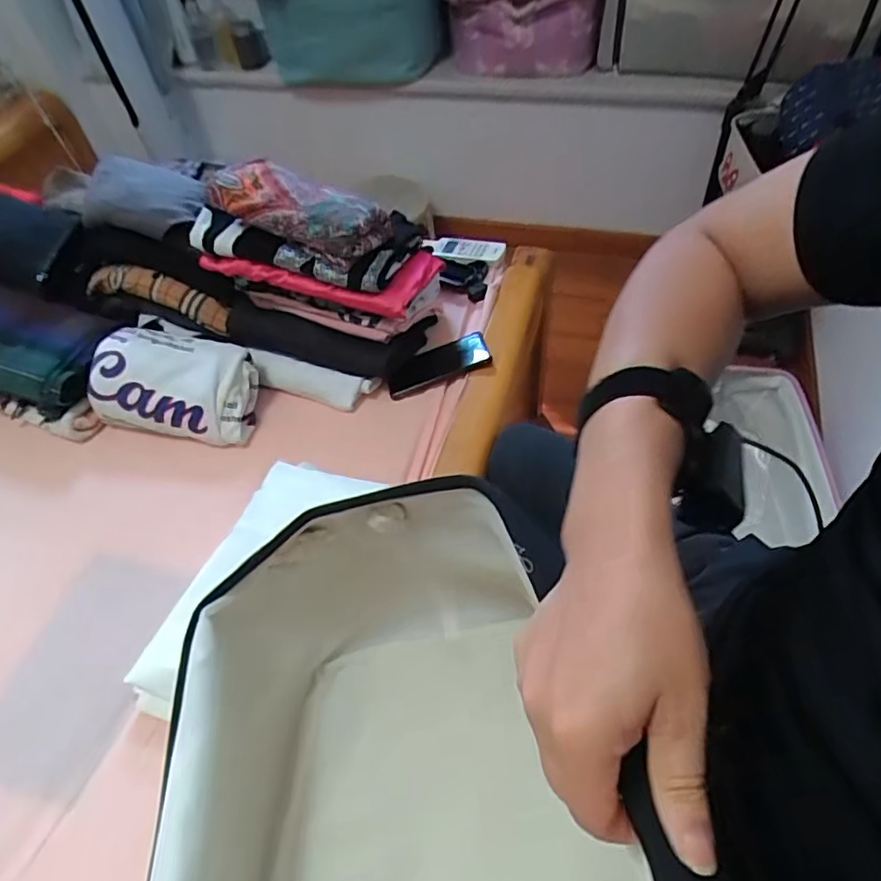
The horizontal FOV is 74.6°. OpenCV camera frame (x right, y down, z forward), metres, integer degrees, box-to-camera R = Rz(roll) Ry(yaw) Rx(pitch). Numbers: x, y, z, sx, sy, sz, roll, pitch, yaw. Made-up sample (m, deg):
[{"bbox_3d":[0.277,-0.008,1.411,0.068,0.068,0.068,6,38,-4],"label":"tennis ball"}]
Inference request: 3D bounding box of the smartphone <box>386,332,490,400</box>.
[{"bbox_3d":[-0.005,-0.120,0.898,0.164,0.016,0.061,-20,67,-7],"label":"smartphone"}]

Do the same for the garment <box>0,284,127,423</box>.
[{"bbox_3d":[-0.668,-0.144,0.929,0.304,0.112,0.173,9,54,13],"label":"garment"}]

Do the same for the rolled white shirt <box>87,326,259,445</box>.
[{"bbox_3d":[-0.400,-0.089,0.878,0.241,0.094,0.143,7,53,11],"label":"rolled white shirt"}]

